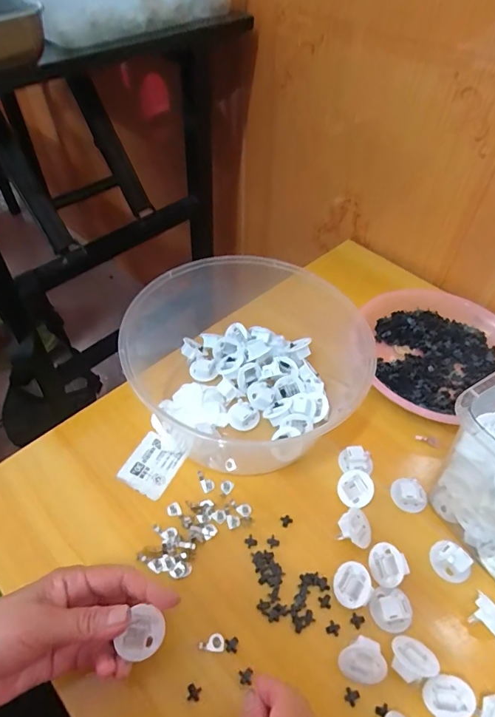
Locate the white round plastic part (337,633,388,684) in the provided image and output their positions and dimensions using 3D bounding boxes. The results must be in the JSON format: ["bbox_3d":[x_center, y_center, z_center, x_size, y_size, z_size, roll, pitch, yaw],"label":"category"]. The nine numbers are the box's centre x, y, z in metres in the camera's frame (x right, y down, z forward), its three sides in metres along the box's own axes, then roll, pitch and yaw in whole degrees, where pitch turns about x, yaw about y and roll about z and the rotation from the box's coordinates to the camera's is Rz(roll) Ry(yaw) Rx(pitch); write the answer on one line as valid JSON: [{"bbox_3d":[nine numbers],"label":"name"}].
[{"bbox_3d":[0.083,0.217,0.315,0.033,0.018,0.026,17,52,13],"label":"white round plastic part"}]

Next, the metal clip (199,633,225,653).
[{"bbox_3d":[-0.026,0.212,0.326,0.019,0.004,0.012,7,51,6],"label":"metal clip"}]

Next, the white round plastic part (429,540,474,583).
[{"bbox_3d":[0.171,0.169,0.366,0.027,0.013,0.032,-24,55,-20],"label":"white round plastic part"}]

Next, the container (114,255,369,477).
[{"bbox_3d":[0.001,-0.013,0.452,0.226,0.105,0.222,0,50,-1],"label":"container"}]

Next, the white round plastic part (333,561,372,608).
[{"bbox_3d":[0.084,0.180,0.346,0.031,0.009,0.033,-27,45,27],"label":"white round plastic part"}]

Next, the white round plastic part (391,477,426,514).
[{"bbox_3d":[0.149,0.126,0.402,0.031,0.017,0.025,16,52,12],"label":"white round plastic part"}]

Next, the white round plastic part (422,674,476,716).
[{"bbox_3d":[0.140,0.237,0.302,0.031,0.010,0.031,-14,21,5],"label":"white round plastic part"}]

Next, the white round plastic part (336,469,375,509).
[{"bbox_3d":[0.098,0.121,0.399,0.032,0.021,0.032,0,50,-1],"label":"white round plastic part"}]

